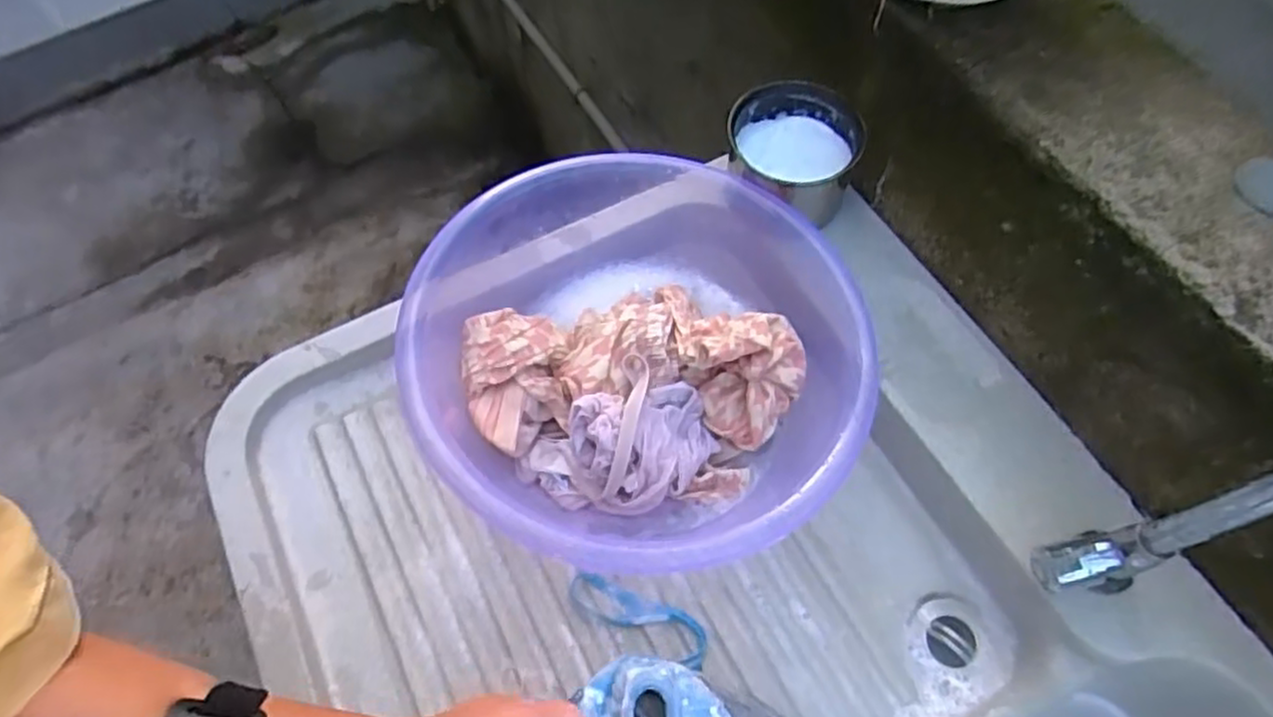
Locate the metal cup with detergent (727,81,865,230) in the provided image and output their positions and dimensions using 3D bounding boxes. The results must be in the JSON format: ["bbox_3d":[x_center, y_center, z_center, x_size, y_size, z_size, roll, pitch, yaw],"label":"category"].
[{"bbox_3d":[0.134,-0.160,0.610,0.103,0.069,0.109,-1,63,2],"label":"metal cup with detergent"}]

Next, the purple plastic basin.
[{"bbox_3d":[-0.011,0.002,0.543,0.325,0.122,0.308,-1,63,2],"label":"purple plastic basin"}]

